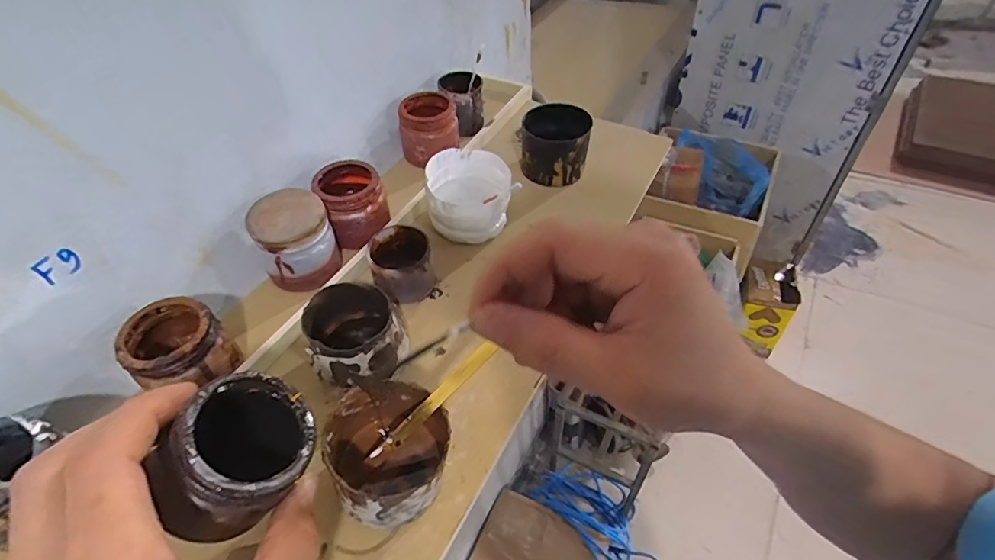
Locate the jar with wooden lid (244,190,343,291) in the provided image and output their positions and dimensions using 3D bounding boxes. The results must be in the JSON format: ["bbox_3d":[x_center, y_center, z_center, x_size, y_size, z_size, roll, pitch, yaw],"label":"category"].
[{"bbox_3d":[-0.153,-0.030,0.378,0.056,0.059,0.050,-22,48,-15],"label":"jar with wooden lid"}]

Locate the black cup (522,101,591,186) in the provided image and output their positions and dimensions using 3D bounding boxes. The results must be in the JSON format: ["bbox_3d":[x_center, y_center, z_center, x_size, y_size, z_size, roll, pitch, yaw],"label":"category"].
[{"bbox_3d":[0.057,-0.131,0.473,0.061,0.052,0.063,-3,46,3],"label":"black cup"}]

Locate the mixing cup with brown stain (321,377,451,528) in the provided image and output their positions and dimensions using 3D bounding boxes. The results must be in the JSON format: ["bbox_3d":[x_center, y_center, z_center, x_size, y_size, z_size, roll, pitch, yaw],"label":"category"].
[{"bbox_3d":[-0.065,0.097,0.290,0.074,0.046,0.076,-3,46,3],"label":"mixing cup with brown stain"}]

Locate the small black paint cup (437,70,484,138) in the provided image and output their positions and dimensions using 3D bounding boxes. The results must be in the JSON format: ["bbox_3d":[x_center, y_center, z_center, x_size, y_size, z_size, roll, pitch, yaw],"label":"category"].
[{"bbox_3d":[-0.035,-0.187,0.518,0.041,0.047,0.044,-3,46,3],"label":"small black paint cup"}]

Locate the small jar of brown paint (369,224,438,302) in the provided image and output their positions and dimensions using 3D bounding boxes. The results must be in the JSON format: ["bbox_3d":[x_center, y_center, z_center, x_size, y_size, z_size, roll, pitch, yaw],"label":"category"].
[{"bbox_3d":[-0.073,-0.013,0.382,0.044,0.039,0.048,-3,46,3],"label":"small jar of brown paint"}]

